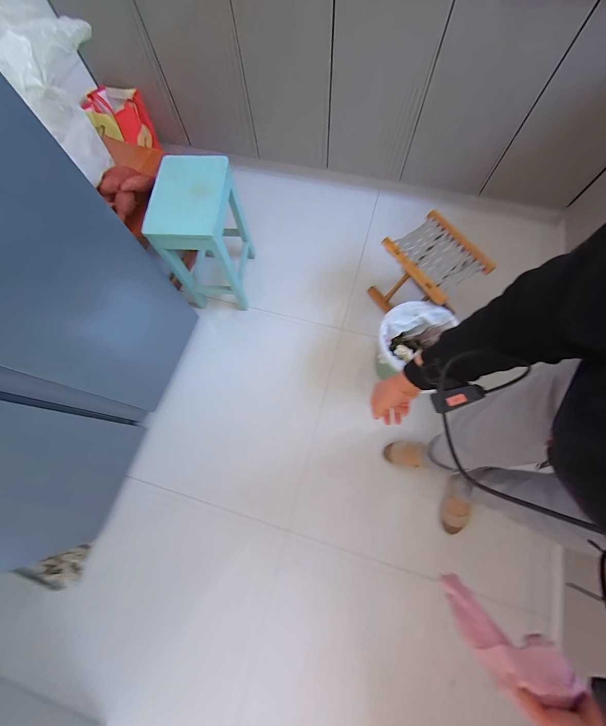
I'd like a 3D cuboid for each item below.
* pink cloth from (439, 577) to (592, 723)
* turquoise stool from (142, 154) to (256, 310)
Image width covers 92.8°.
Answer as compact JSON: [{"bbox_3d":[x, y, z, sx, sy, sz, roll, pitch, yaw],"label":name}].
[{"bbox_3d":[0.303,0.434,0.460,0.055,0.193,0.082,38,75,-12],"label":"pink cloth"},{"bbox_3d":[-0.376,-0.494,1.177,0.248,0.486,0.364,2,72,3],"label":"turquoise stool"}]

